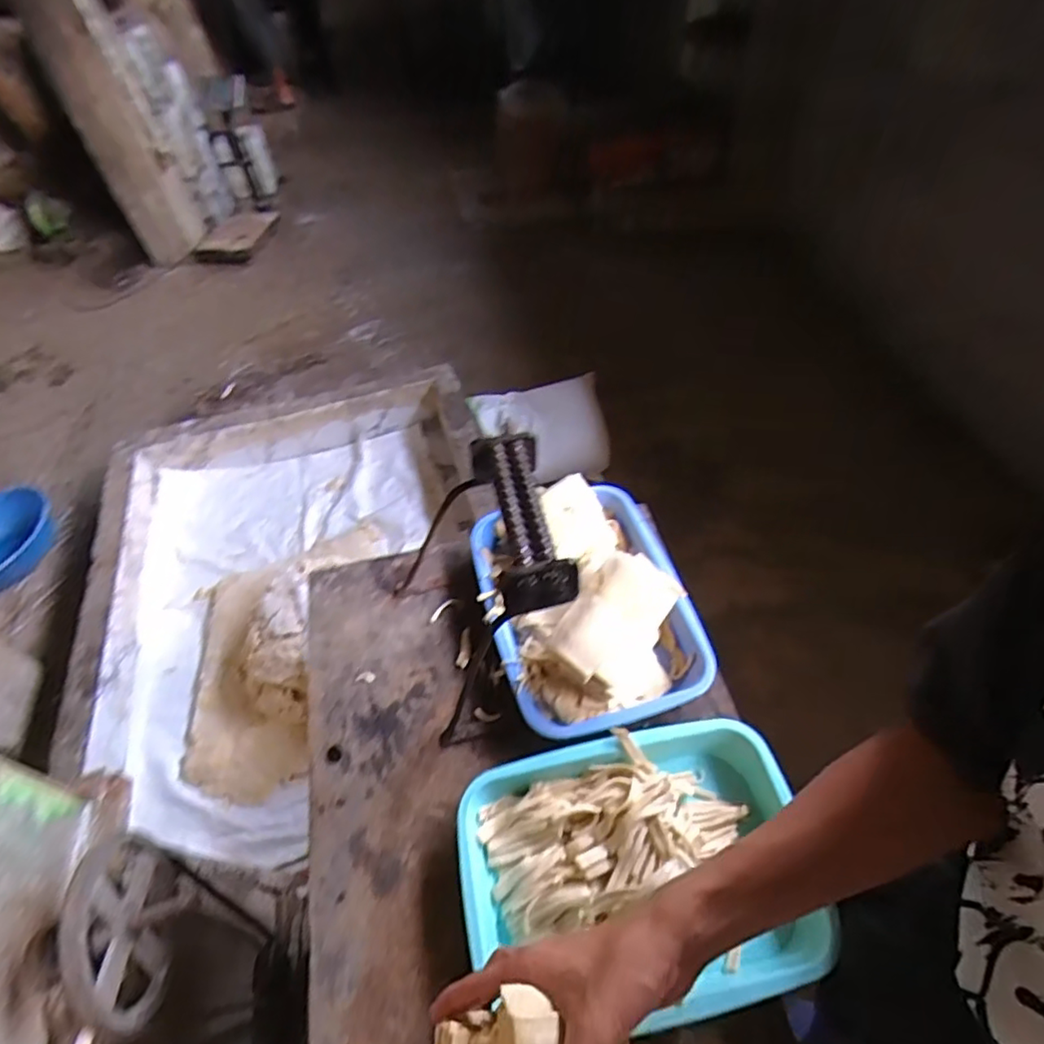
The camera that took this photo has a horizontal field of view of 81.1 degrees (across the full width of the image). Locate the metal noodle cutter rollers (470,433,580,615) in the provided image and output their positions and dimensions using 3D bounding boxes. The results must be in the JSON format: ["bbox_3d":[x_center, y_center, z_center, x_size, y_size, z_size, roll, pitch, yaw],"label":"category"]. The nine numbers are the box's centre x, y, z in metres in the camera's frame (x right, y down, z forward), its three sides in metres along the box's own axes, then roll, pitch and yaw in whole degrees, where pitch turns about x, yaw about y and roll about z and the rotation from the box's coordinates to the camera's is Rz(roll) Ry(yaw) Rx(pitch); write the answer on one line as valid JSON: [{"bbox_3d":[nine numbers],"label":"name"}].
[{"bbox_3d":[-0.002,-0.007,0.574,0.063,0.050,0.188,-13,51,-4],"label":"metal noodle cutter rollers"}]

